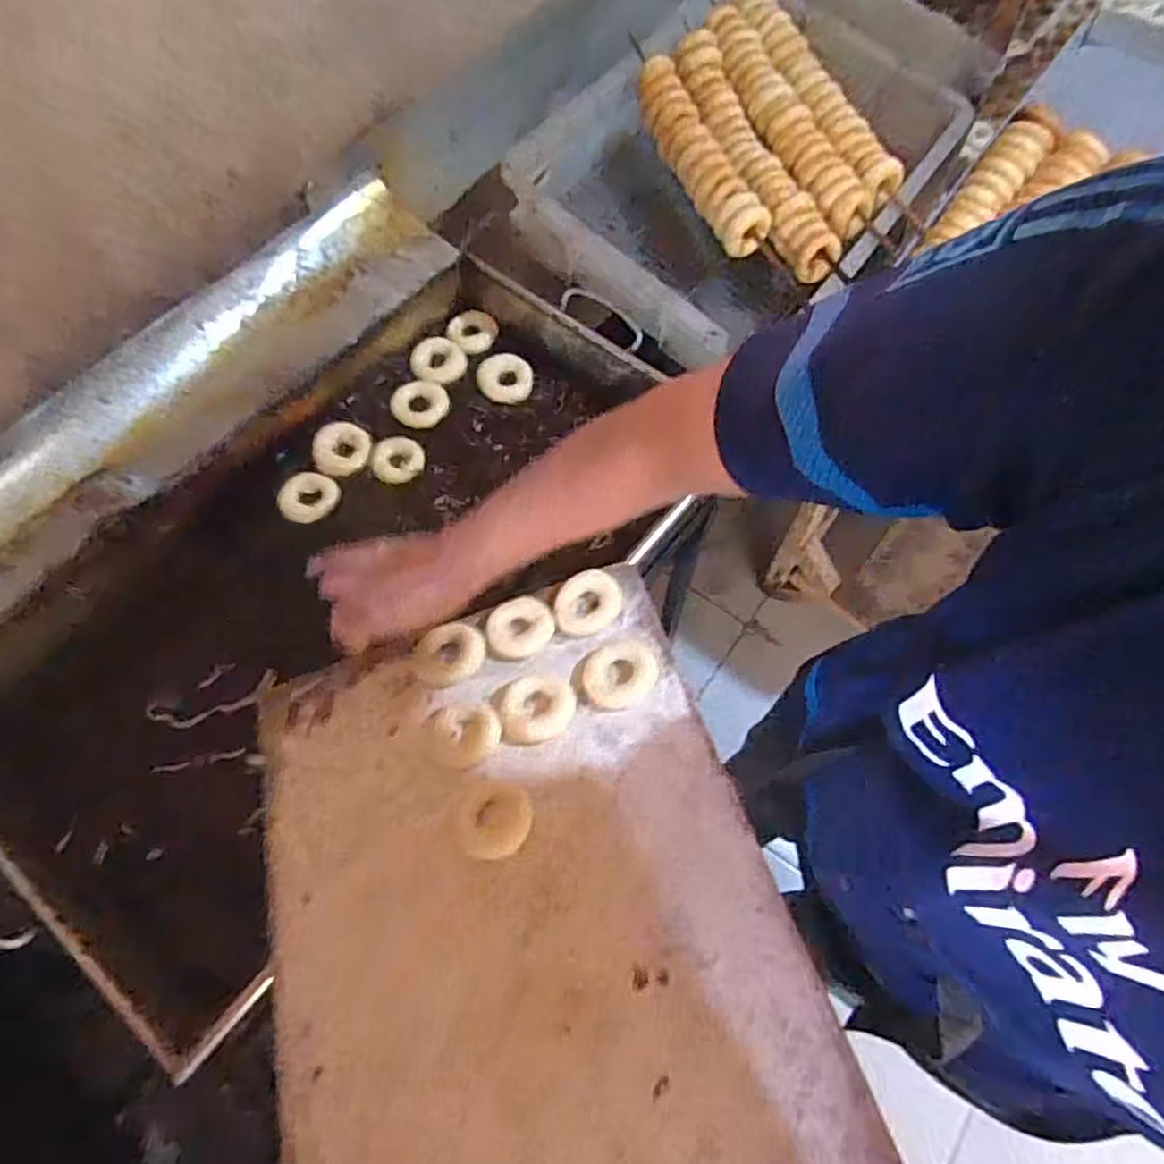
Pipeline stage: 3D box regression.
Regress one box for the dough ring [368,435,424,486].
[{"bbox_3d":[-0.238,-0.160,0.929,0.065,0.021,0.062,0,65,-1],"label":"dough ring"}]

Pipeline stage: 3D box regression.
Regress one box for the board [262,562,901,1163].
[{"bbox_3d":[-0.056,0.278,0.601,0.410,0.018,0.588,-21,57,-2],"label":"board"}]

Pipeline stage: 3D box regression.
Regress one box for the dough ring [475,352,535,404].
[{"bbox_3d":[-0.105,-0.280,0.981,0.076,0.019,0.064,17,66,7],"label":"dough ring"}]

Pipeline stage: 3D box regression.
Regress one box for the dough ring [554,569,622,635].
[{"bbox_3d":[0.005,0.021,0.741,0.064,0.015,0.070,0,65,-1],"label":"dough ring"}]

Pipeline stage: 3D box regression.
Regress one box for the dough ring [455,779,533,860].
[{"bbox_3d":[-0.079,0.211,0.639,0.067,0.020,0.065,0,65,-1],"label":"dough ring"}]

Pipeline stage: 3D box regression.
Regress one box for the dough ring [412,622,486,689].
[{"bbox_3d":[-0.137,0.074,0.736,0.074,0.019,0.068,0,65,-1],"label":"dough ring"}]

